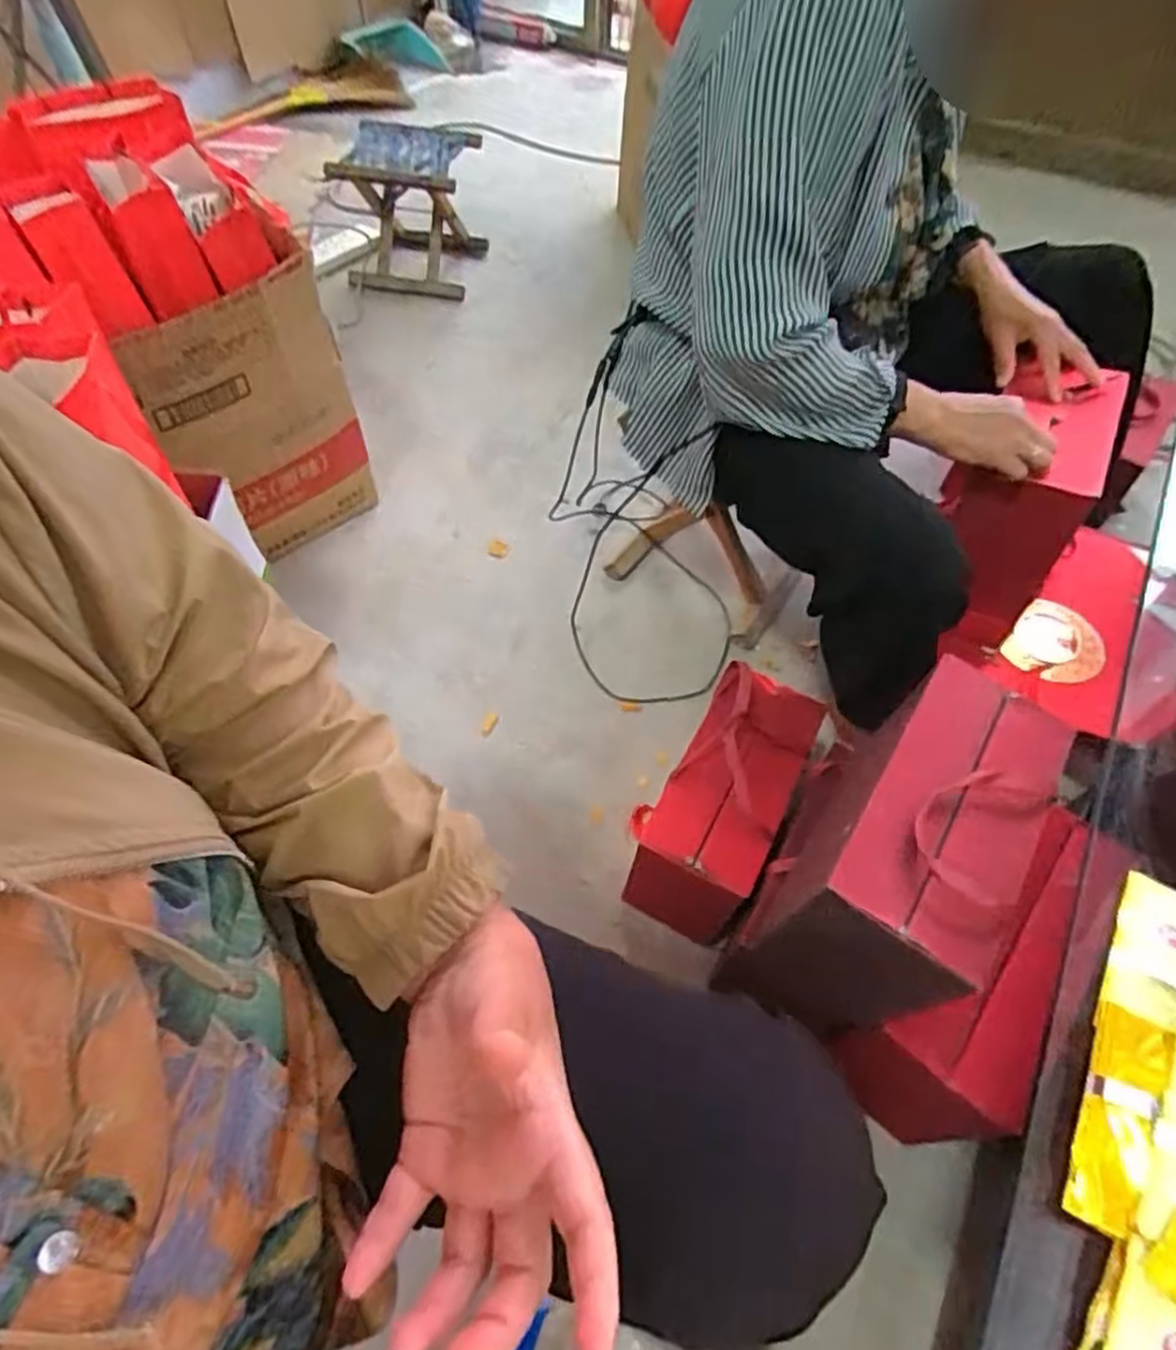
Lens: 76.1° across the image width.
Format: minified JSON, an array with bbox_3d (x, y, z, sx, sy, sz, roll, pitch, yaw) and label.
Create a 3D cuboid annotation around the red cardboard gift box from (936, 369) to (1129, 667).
[{"bbox_3d":[0.510,-0.214,0.923,0.130,0.243,0.242,23,57,13],"label":"red cardboard gift box"}]

